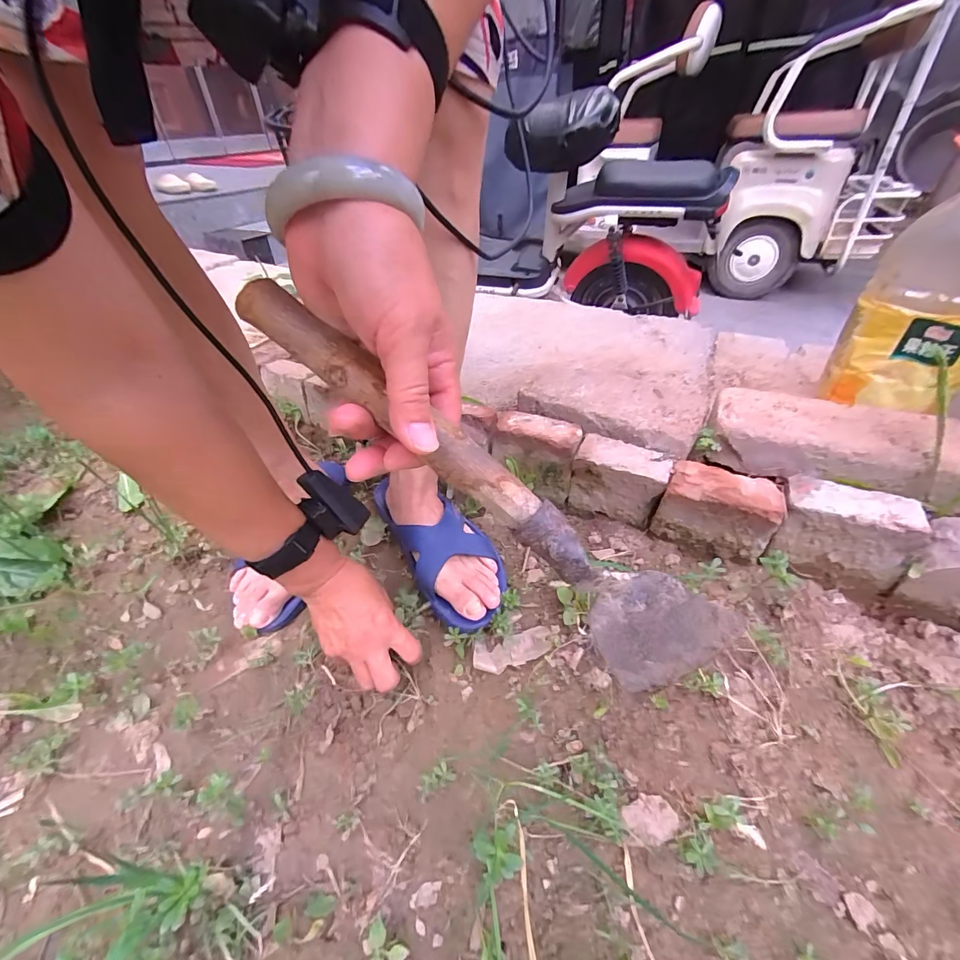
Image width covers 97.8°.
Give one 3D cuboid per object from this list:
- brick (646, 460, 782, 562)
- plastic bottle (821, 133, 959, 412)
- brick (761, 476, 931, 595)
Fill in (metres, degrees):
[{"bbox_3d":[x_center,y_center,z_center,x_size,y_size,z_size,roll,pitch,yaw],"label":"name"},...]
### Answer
[{"bbox_3d":[0.266,0.037,0.478,0.112,0.088,0.046,22,46,24],"label":"brick"},{"bbox_3d":[0.497,-0.203,0.450,0.097,0.243,0.125,-31,49,-30],"label":"plastic bottle"},{"bbox_3d":[0.370,0.058,0.442,0.108,0.101,0.056,16,44,18],"label":"brick"}]

